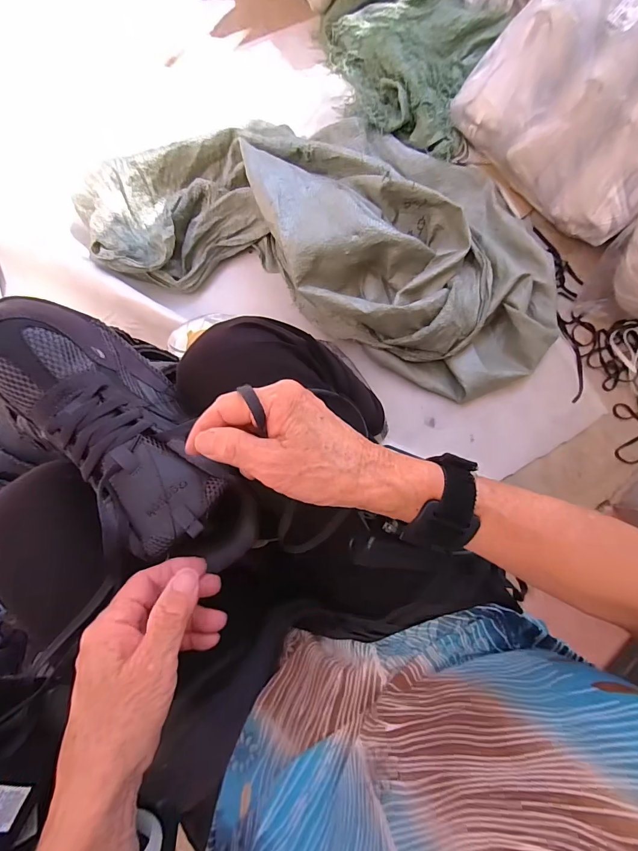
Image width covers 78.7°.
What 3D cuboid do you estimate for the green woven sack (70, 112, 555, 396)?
[{"bbox_3d":[0.053,-0.359,0.690,0.834,0.133,0.438,20,84,-3],"label":"green woven sack"}]

